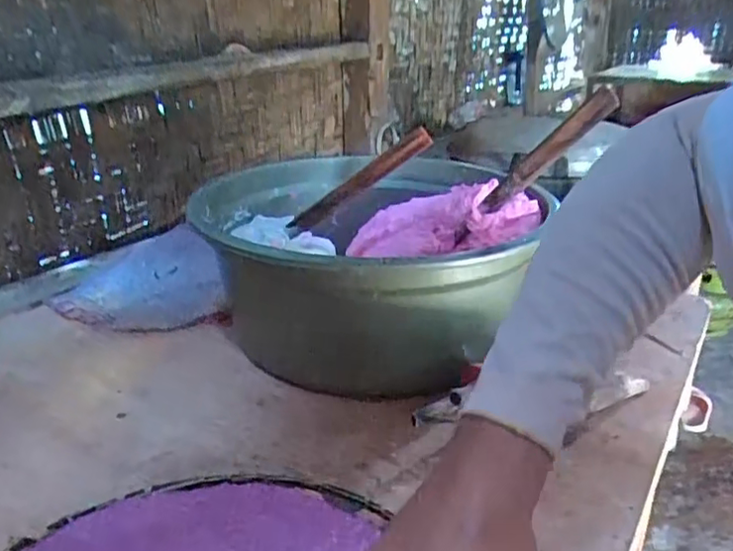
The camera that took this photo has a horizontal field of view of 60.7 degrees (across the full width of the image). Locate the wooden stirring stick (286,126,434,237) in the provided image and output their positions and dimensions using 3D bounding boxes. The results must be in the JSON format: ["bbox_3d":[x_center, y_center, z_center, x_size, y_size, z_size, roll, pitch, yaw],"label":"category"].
[{"bbox_3d":[-0.011,-0.098,0.681,0.194,0.021,0.027,-31,10,27],"label":"wooden stirring stick"}]

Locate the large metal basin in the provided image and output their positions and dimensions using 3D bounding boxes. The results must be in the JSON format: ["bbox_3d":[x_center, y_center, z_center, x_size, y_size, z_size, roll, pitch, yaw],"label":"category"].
[{"bbox_3d":[0.008,-0.019,0.747,0.360,0.186,0.381,0,24,0],"label":"large metal basin"}]

